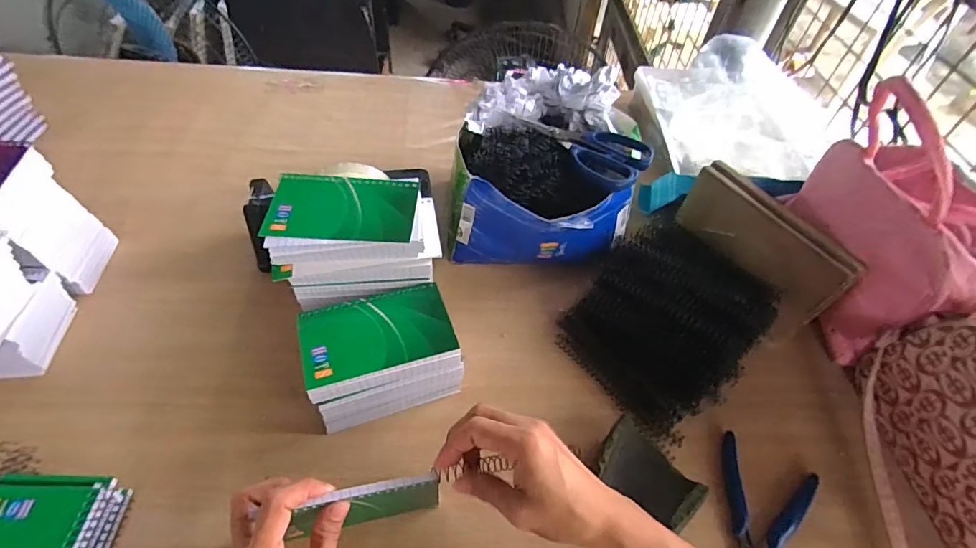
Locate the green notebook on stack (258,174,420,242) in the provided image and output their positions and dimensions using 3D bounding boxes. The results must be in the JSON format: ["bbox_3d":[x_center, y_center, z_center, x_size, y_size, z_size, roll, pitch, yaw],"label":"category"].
[{"bbox_3d":[-0.131,-0.060,0.423,0.127,0.009,0.078,2,51,-3],"label":"green notebook on stack"}]

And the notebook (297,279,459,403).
[{"bbox_3d":[-0.098,0.057,0.421,0.127,0.022,0.084,-14,54,-16],"label":"notebook"}]

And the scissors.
[{"bbox_3d":[0.100,-0.143,0.509,0.154,0.013,0.087,33,56,20],"label":"scissors"}]

